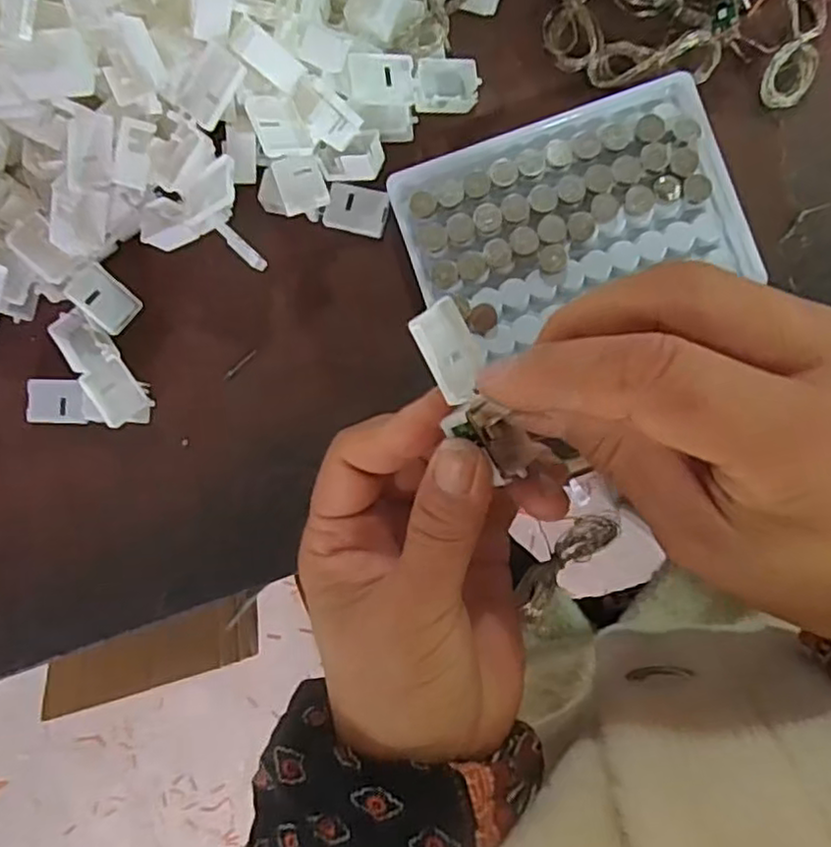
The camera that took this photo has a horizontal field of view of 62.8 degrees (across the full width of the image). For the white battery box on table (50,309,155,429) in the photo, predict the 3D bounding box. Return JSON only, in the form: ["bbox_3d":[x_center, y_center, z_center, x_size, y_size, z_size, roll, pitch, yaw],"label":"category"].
[{"bbox_3d":[-0.137,-0.025,0.296,0.020,0.014,0.055,-35,86,2],"label":"white battery box on table"}]

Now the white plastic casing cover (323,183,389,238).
[{"bbox_3d":[-0.026,-0.093,0.296,0.027,0.004,0.020,12,89,4],"label":"white plastic casing cover"}]

